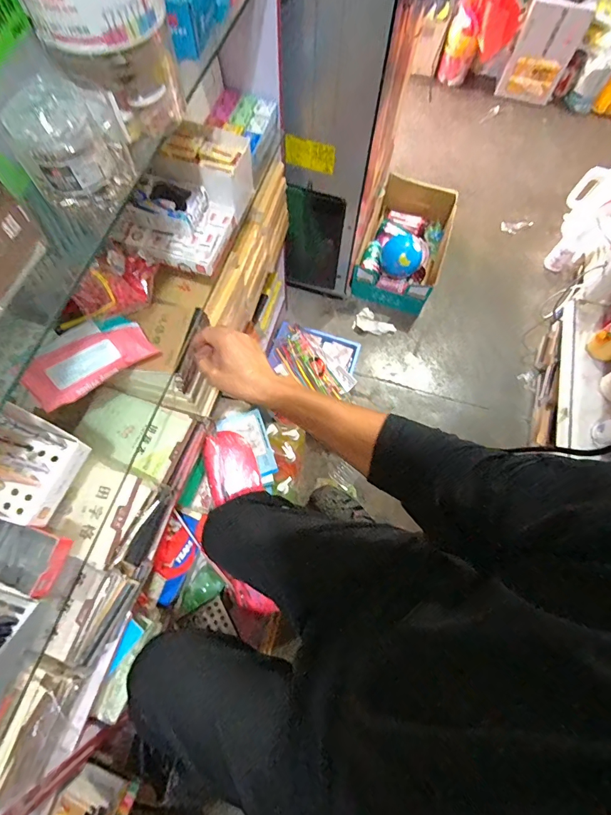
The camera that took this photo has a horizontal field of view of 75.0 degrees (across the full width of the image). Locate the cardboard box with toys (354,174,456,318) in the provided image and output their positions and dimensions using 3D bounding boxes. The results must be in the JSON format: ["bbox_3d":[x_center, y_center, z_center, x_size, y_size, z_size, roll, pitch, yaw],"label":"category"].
[{"bbox_3d":[0.364,-0.602,1.447,0.288,0.176,0.494,18,69,6],"label":"cardboard box with toys"}]

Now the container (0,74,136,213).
[{"bbox_3d":[-0.221,-0.253,0.381,0.098,0.078,0.085,-22,71,-9],"label":"container"}]

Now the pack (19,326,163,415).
[{"bbox_3d":[-0.312,-0.068,0.577,0.169,0.049,0.065,-38,74,-15],"label":"pack"}]

